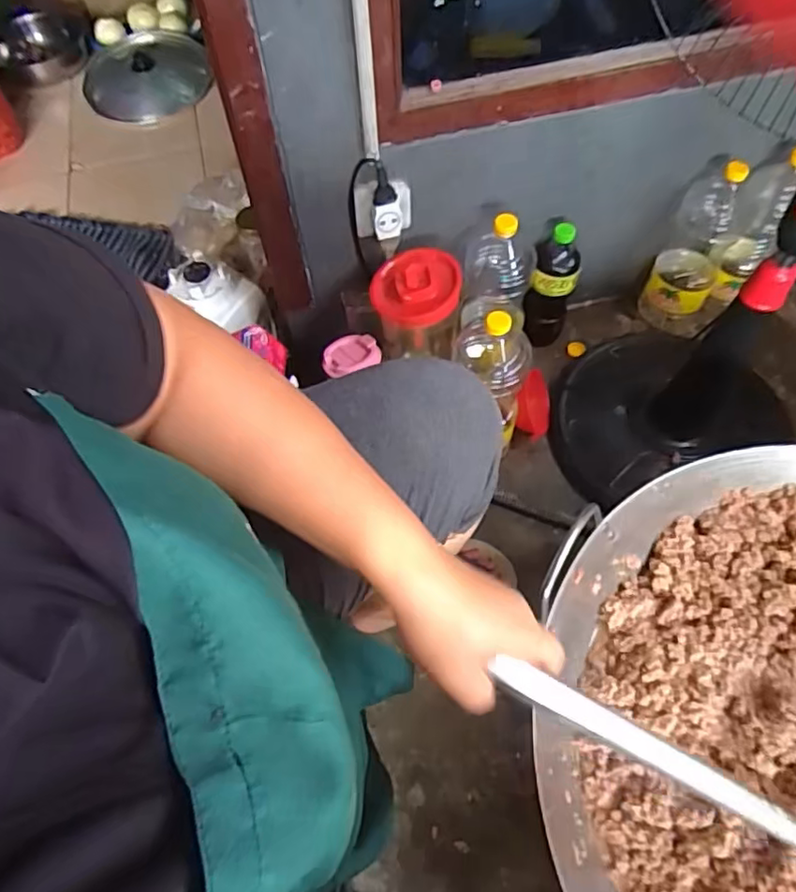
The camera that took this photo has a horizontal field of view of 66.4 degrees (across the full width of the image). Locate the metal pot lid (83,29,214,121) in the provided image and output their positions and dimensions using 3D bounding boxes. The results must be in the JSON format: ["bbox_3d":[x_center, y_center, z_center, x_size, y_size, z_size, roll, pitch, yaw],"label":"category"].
[{"bbox_3d":[-0.568,-0.843,1.382,0.279,0.068,0.239,-21,61,-10],"label":"metal pot lid"}]

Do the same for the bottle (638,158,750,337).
[{"bbox_3d":[0.491,-0.323,1.005,0.103,0.293,0.103,22,63,14],"label":"bottle"}]

